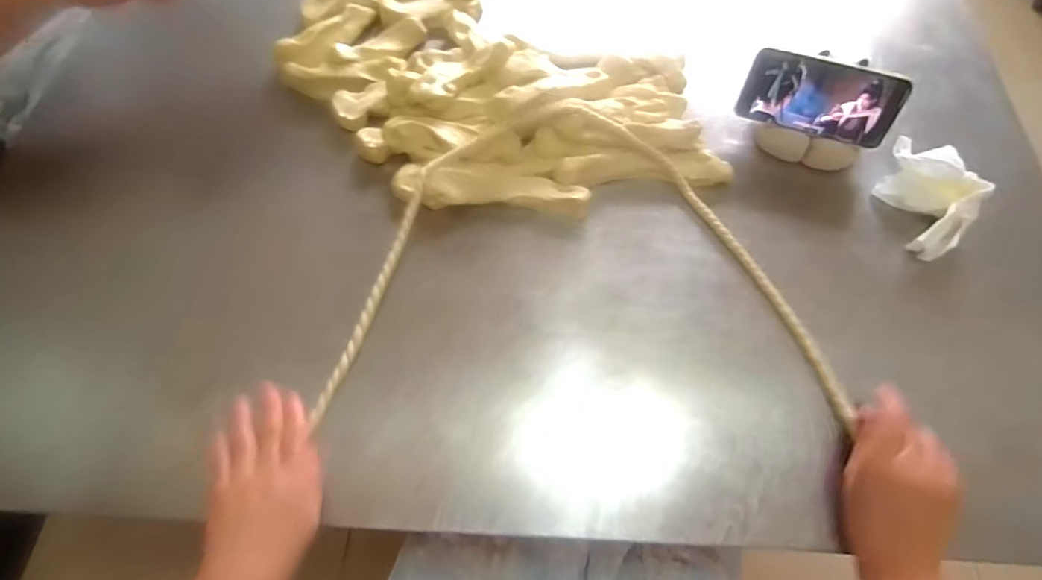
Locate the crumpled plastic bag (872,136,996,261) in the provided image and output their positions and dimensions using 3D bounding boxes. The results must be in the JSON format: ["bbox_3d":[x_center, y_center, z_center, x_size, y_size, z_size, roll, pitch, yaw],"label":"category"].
[{"bbox_3d":[0.411,-0.095,0.527,0.090,0.036,0.109,36,71,14],"label":"crumpled plastic bag"}]

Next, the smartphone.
[{"bbox_3d":[0.312,-0.201,0.542,0.149,0.071,0.009,17,33,10],"label":"smartphone"}]

